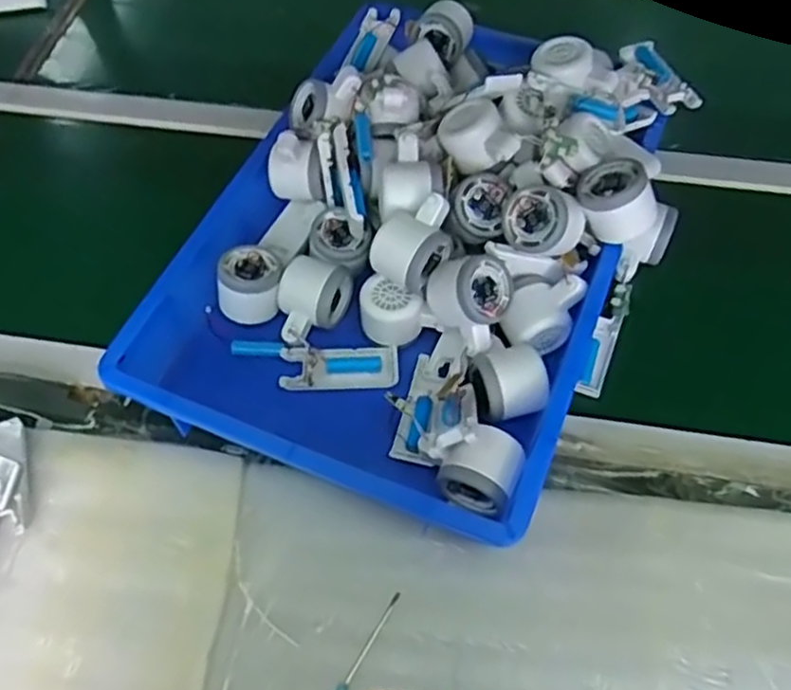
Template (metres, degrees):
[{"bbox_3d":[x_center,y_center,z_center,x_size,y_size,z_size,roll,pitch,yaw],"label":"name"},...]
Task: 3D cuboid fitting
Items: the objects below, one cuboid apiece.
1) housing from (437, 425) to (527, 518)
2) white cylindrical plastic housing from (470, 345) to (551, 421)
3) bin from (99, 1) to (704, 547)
[{"bbox_3d":[0.068,0.101,0.566,0.057,0.059,0.052,24,62,14],"label":"housing"},{"bbox_3d":[0.097,0.035,0.608,0.058,0.048,0.059,-11,59,-6],"label":"white cylindrical plastic housing"},{"bbox_3d":[0.037,-0.121,0.667,0.382,0.128,0.517,19,61,11],"label":"bin"}]

